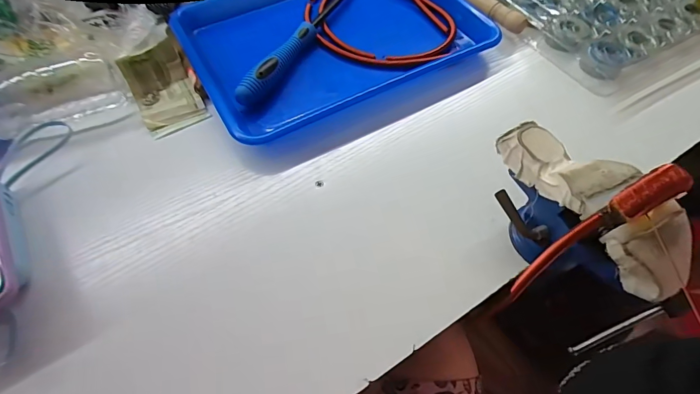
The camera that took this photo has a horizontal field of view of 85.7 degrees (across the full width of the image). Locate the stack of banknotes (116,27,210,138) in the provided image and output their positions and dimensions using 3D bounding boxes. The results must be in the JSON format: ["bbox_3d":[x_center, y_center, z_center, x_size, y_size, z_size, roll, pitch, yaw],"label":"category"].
[{"bbox_3d":[-0.208,-0.123,0.420,0.066,0.033,0.114,-23,62,-15],"label":"stack of banknotes"}]

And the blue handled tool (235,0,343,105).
[{"bbox_3d":[-0.051,-0.202,0.456,0.023,0.033,0.267,23,61,12],"label":"blue handled tool"}]

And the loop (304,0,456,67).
[{"bbox_3d":[0.029,-0.233,0.484,0.156,0.018,0.204,-32,64,-19],"label":"loop"}]

